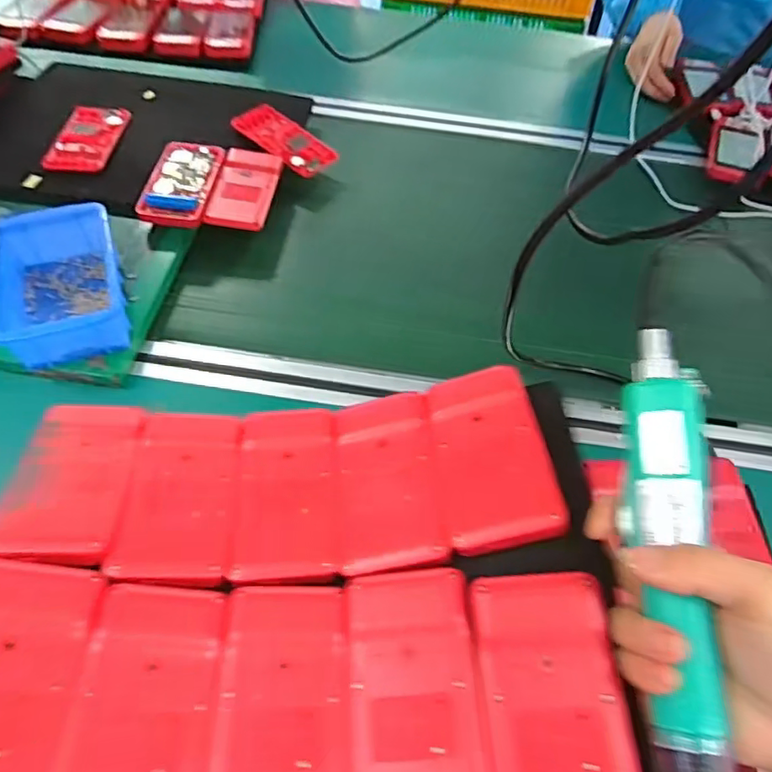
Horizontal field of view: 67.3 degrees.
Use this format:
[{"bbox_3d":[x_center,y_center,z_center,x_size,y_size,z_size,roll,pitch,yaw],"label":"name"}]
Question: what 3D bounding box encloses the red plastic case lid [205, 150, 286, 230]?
[{"bbox_3d":[-0.150,-0.213,0.620,0.061,0.009,0.122,8,55,-4],"label":"red plastic case lid"}]

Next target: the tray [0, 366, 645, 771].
[{"bbox_3d":[-0.047,0.098,0.297,0.322,0.050,0.251,1,55,-3],"label":"tray"}]

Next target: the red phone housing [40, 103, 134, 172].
[{"bbox_3d":[-0.334,-0.281,0.653,0.069,0.005,0.119,1,55,-3],"label":"red phone housing"}]

